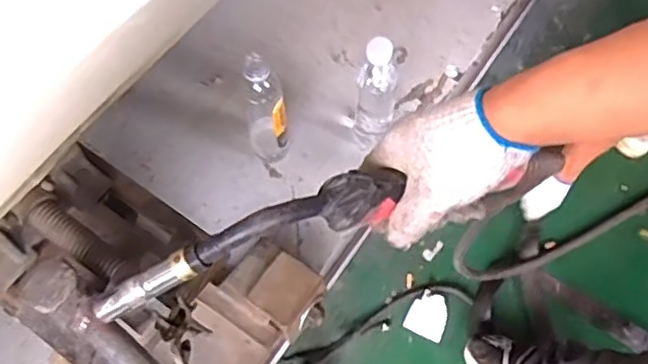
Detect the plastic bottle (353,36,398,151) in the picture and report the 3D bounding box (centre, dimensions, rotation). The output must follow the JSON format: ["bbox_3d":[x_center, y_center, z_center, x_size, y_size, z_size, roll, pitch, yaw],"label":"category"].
[{"bbox_3d":[0.070,-0.125,0.880,0.054,0.194,0.072,10,62,7],"label":"plastic bottle"}]

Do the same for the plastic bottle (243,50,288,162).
[{"bbox_3d":[-0.077,-0.095,0.870,0.052,0.185,0.055,-1,62,1],"label":"plastic bottle"}]

